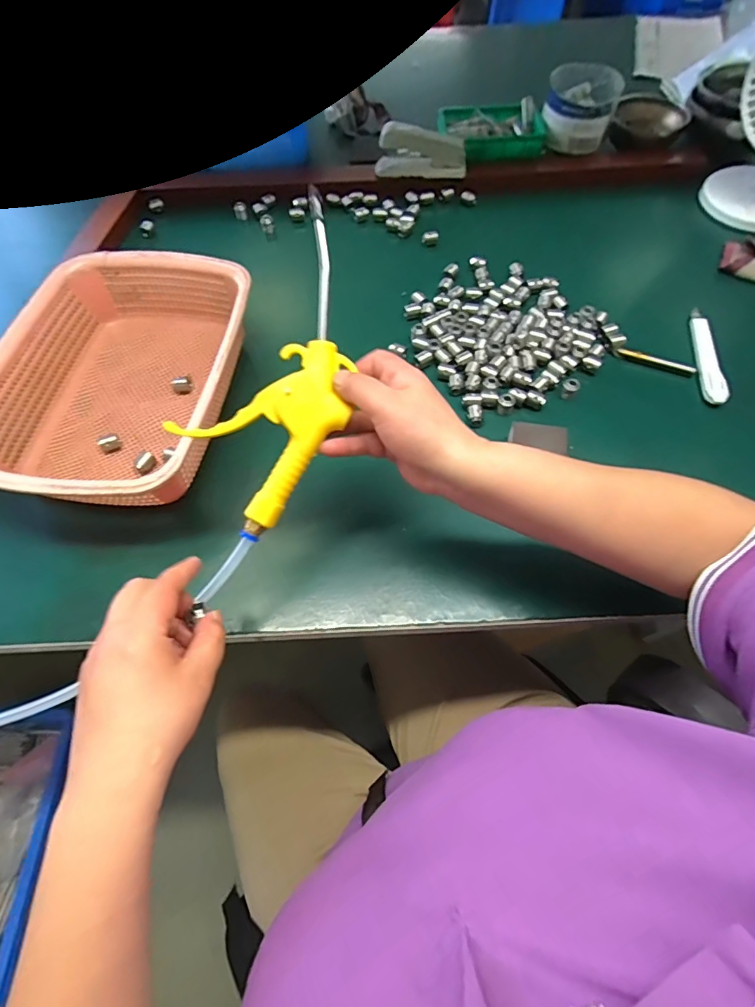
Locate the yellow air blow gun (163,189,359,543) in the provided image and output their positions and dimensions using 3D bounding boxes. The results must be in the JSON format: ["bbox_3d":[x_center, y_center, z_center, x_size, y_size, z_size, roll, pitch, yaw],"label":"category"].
[{"bbox_3d":[-0.069,-0.094,0.334,0.103,0.029,0.233,17,91,9],"label":"yellow air blow gun"}]

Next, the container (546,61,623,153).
[{"bbox_3d":[0.295,-0.582,0.687,0.099,0.081,0.109,12,63,7],"label":"container"}]

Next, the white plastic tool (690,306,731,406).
[{"bbox_3d":[0.358,-0.165,0.514,0.023,0.016,0.148,9,62,5],"label":"white plastic tool"}]

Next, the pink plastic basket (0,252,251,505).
[{"bbox_3d":[-0.249,-0.120,0.470,0.215,0.084,0.289,8,62,5],"label":"pink plastic basket"}]

